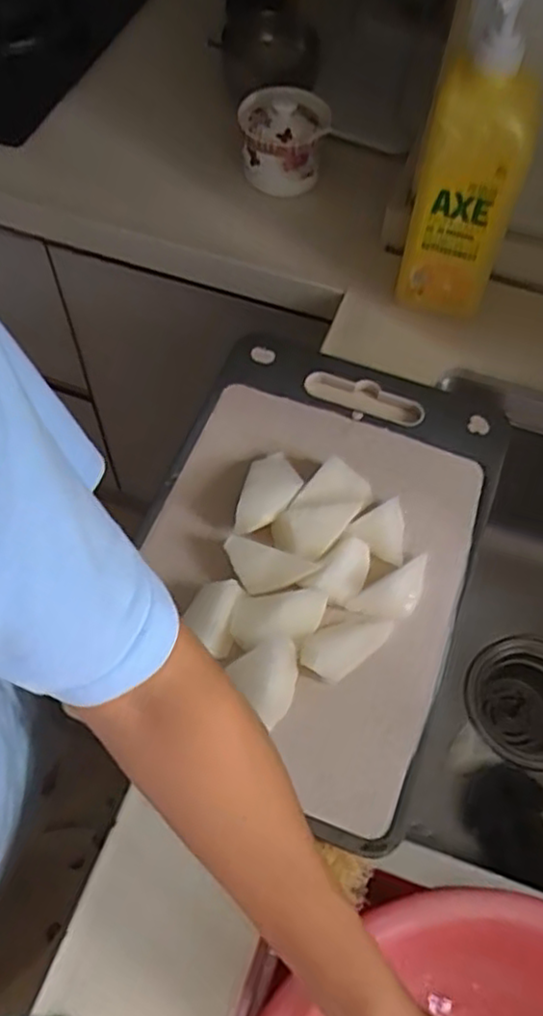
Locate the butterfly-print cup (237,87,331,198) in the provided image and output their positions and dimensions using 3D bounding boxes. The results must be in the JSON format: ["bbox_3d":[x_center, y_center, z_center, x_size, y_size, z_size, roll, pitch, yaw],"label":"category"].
[{"bbox_3d":[0.012,-0.398,0.770,0.095,0.083,0.095,5,62,0],"label":"butterfly-print cup"}]

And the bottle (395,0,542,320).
[{"bbox_3d":[0.169,-0.290,0.602,0.096,0.277,0.076,16,62,6],"label":"bottle"}]

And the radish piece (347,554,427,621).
[{"bbox_3d":[0.095,0.069,0.541,0.070,0.031,0.032,-28,67,-16],"label":"radish piece"}]

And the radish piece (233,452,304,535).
[{"bbox_3d":[-0.001,-0.012,0.568,0.044,0.031,0.075,12,62,3],"label":"radish piece"}]

